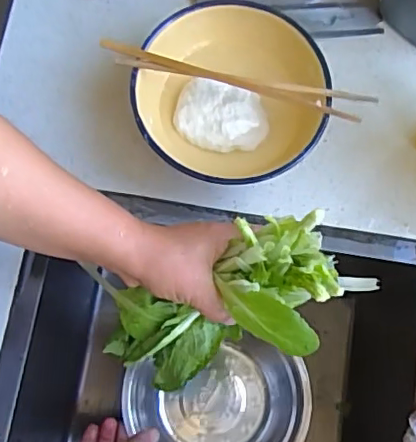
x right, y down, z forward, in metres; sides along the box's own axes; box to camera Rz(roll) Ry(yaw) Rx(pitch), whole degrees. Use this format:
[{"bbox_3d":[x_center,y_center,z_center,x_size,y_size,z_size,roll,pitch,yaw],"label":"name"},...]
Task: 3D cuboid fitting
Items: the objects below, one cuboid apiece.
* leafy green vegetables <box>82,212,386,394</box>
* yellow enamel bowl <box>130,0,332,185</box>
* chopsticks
[{"bbox_3d":[0.011,0.067,0.453,0.210,0.053,0.103,-25,77,23],"label":"leafy green vegetables"},{"bbox_3d":[0.021,-0.107,0.530,0.165,0.081,0.162,0,77,-1],"label":"yellow enamel bowl"},{"bbox_3d":[0.025,-0.119,0.487,0.232,0.021,0.024,11,77,2],"label":"chopsticks"}]

